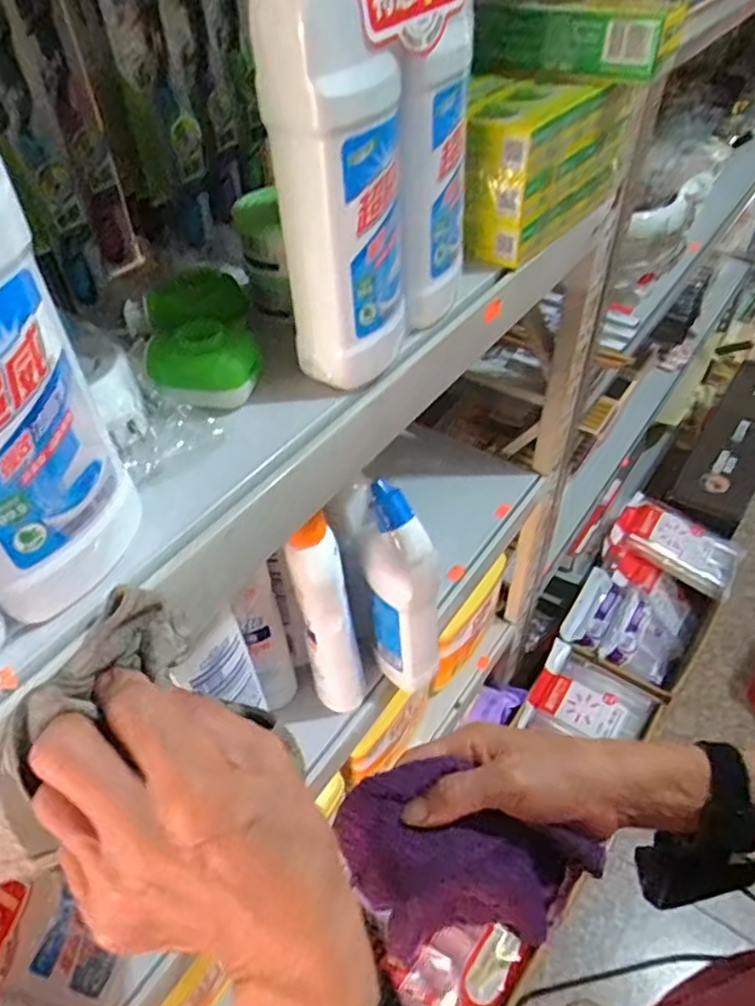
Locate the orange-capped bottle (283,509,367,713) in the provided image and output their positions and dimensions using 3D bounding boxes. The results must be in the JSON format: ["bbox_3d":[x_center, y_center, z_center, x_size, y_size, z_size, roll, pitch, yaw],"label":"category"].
[{"bbox_3d":[-0.040,0.106,0.568,0.057,0.238,0.041,-21,48,-16],"label":"orange-capped bottle"}]

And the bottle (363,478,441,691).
[{"bbox_3d":[0.021,0.087,0.583,0.046,0.234,0.073,-30,52,-24],"label":"bottle"}]

